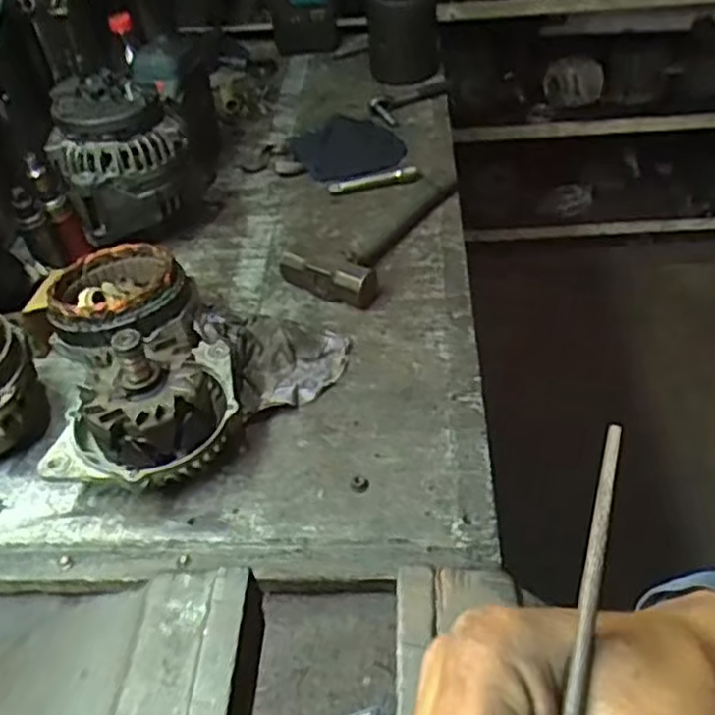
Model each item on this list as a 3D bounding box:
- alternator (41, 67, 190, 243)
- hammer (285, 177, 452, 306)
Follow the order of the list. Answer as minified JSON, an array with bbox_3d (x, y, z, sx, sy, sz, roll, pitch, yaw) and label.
[{"bbox_3d":[-0.284,-0.245,0.877,0.146,0.152,0.140,-24,45,-18],"label":"alternator"},{"bbox_3d":[0.023,-0.146,0.886,0.106,0.040,0.242,22,49,27],"label":"hammer"}]

